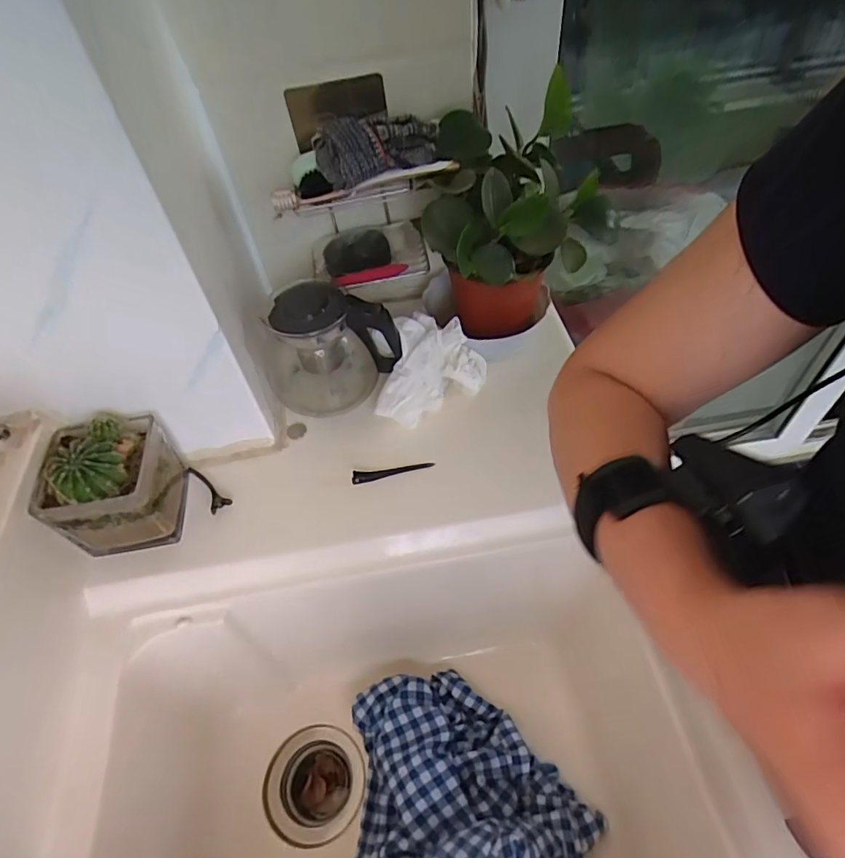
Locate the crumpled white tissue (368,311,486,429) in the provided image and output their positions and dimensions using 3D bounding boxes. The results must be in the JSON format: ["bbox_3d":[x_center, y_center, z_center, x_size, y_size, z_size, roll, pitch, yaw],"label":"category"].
[{"bbox_3d":[0.009,-0.068,0.599,0.124,0.063,0.119,-5,51,1],"label":"crumpled white tissue"}]

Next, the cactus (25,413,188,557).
[{"bbox_3d":[-0.290,0.048,0.502,0.090,0.110,0.096,-11,51,-4],"label":"cactus"}]

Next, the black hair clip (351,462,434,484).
[{"bbox_3d":[-0.031,0.044,0.557,0.086,0.016,0.008,-12,51,-4],"label":"black hair clip"}]

